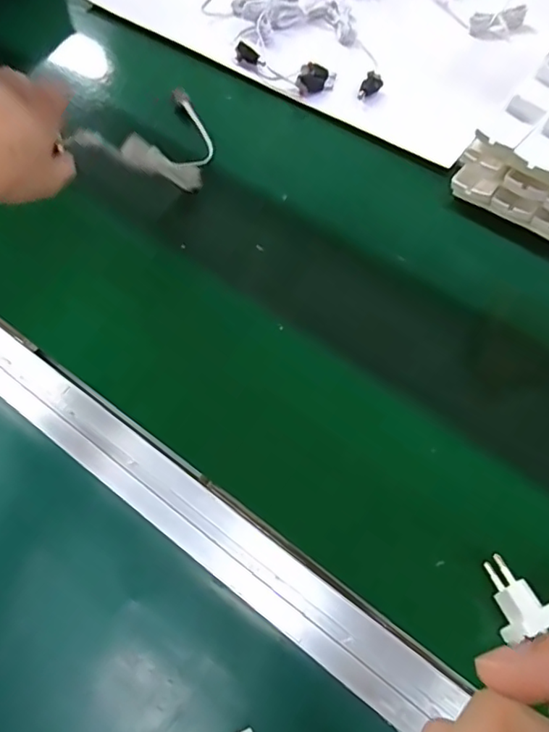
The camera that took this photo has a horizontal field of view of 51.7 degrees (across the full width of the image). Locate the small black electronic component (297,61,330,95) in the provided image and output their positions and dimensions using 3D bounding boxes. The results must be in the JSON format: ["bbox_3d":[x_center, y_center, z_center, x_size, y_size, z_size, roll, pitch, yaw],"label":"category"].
[{"bbox_3d":[0.041,-0.309,0.612,0.030,0.018,0.031,17,60,10],"label":"small black electronic component"}]

